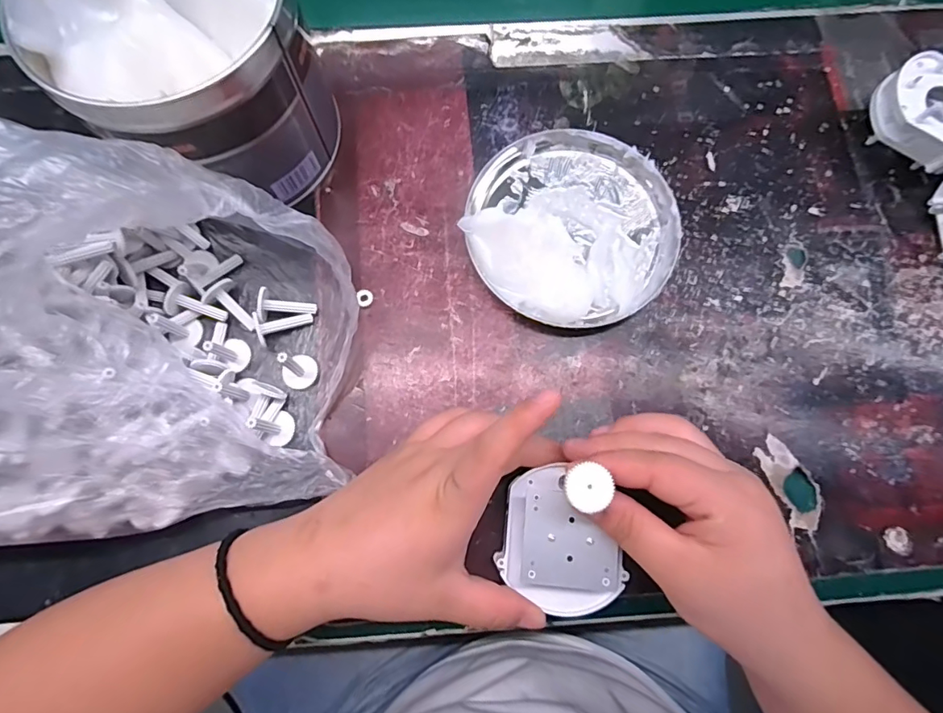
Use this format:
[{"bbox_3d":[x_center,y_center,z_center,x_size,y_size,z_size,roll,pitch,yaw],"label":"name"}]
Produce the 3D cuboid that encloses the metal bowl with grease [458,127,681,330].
[{"bbox_3d":[0.062,-0.084,0.295,0.125,0.028,0.128,0,77,-1],"label":"metal bowl with grease"}]

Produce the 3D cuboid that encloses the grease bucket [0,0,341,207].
[{"bbox_3d":[-0.149,-0.156,0.270,0.124,0.100,0.117,0,77,-1],"label":"grease bucket"}]

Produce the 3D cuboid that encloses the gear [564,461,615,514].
[{"bbox_3d":[0.049,0.055,0.202,0.018,0.004,0.019,-29,79,-8],"label":"gear"}]

